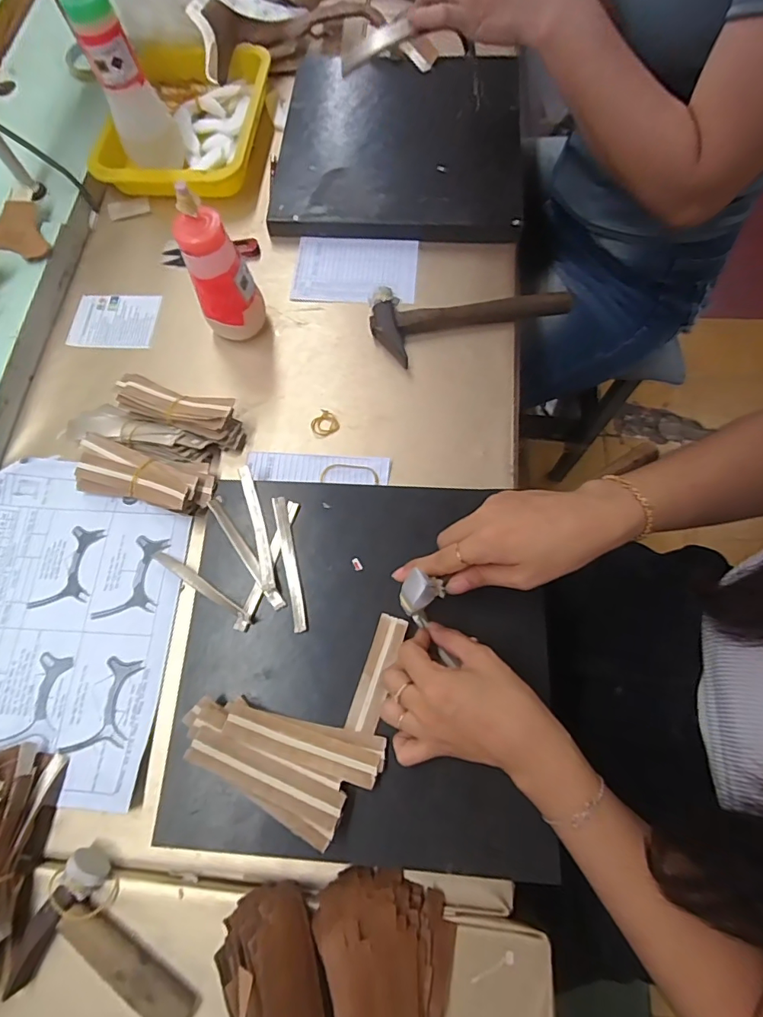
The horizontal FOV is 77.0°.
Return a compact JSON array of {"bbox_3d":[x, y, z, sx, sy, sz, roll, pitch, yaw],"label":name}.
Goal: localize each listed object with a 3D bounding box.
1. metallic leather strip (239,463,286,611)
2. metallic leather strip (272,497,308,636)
[{"bbox_3d":[-0.111,0.024,0.434,0.013,0.006,0.137,-17,73,-5],"label":"metallic leather strip"},{"bbox_3d":[-0.082,0.048,0.425,0.013,0.008,0.120,-12,72,-4],"label":"metallic leather strip"}]

